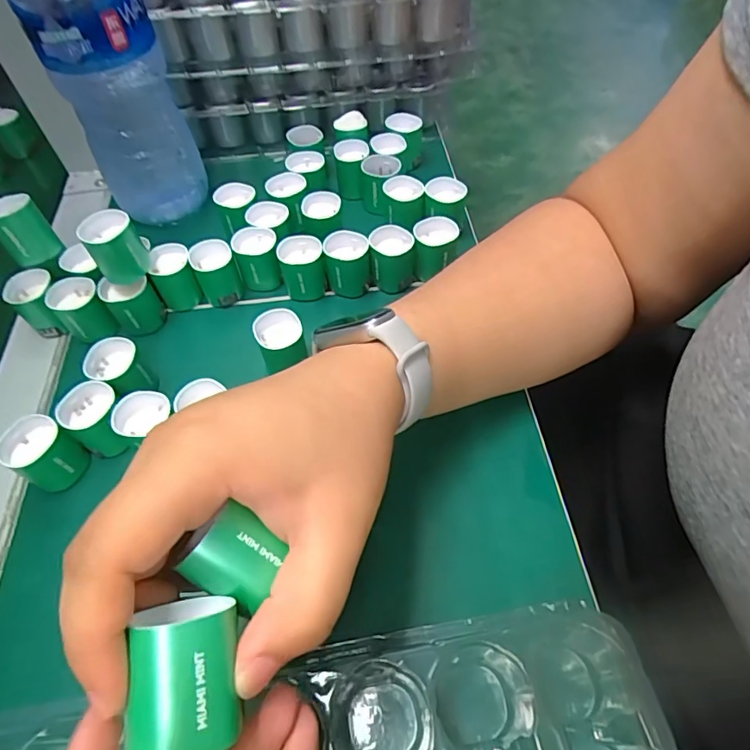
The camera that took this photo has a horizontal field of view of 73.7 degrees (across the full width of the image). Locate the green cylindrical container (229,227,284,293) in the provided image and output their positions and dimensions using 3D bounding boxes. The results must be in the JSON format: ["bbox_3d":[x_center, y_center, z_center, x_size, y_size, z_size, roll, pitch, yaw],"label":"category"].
[{"bbox_3d":[-0.082,-0.080,0.355,0.028,0.038,0.028,-1,55,1],"label":"green cylindrical container"}]

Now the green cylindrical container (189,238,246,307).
[{"bbox_3d":[-0.109,-0.069,0.348,0.027,0.040,0.027,-1,55,1],"label":"green cylindrical container"}]

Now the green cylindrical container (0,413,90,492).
[{"bbox_3d":[-0.180,0.044,0.275,0.029,0.038,0.029,-1,55,1],"label":"green cylindrical container"}]

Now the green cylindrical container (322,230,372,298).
[{"bbox_3d":[-0.019,-0.077,0.348,0.029,0.037,0.027,-1,55,1],"label":"green cylindrical container"}]

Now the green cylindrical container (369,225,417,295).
[{"bbox_3d":[0.012,-0.081,0.349,0.030,0.035,0.029,-6,55,-3],"label":"green cylindrical container"}]

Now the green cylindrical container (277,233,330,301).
[{"bbox_3d":[-0.049,-0.072,0.348,0.030,0.039,0.028,-1,55,1],"label":"green cylindrical container"}]

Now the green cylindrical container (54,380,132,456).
[{"bbox_3d":[-0.156,0.027,0.287,0.032,0.037,0.029,39,64,25],"label":"green cylindrical container"}]

